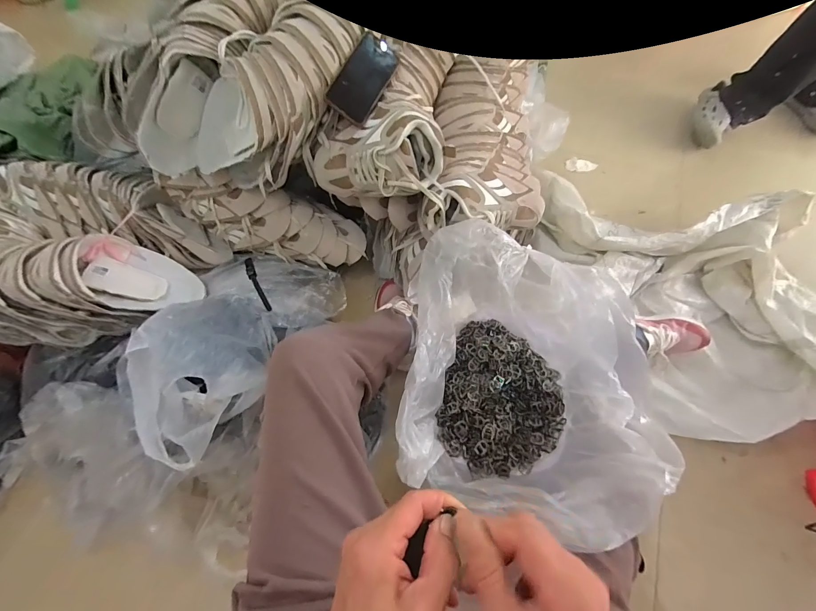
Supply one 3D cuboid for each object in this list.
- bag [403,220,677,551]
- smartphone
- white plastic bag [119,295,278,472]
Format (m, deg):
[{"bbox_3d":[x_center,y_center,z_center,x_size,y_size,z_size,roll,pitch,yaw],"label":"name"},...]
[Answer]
[{"bbox_3d":[0.169,0.086,0.514,0.350,0.152,0.392,13,65,8],"label":"bag"},{"bbox_3d":[-0.076,-0.401,0.617,0.076,0.008,0.166,30,77,-19],"label":"smartphone"},{"bbox_3d":[-0.353,0.106,0.595,0.190,0.185,0.272,35,70,17],"label":"white plastic bag"}]

